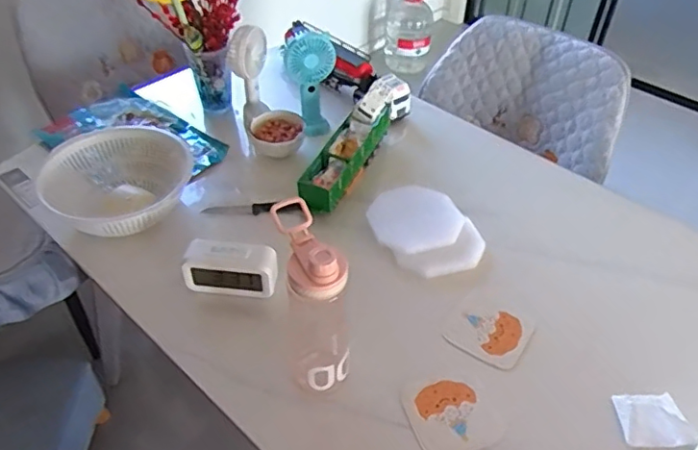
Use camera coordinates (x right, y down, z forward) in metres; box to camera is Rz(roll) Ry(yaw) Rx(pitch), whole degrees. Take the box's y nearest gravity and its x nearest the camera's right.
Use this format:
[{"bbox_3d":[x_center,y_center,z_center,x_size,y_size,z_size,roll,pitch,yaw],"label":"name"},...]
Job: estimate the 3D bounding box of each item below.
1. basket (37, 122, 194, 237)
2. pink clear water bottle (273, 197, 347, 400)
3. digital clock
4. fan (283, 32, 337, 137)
[{"bbox_3d":[-0.393,-0.061,1.018,0.254,0.111,0.249,1,44,-1],"label":"basket"},{"bbox_3d":[-0.042,0.106,0.708,0.061,0.240,0.098,-15,46,-17],"label":"pink clear water bottle"},{"bbox_3d":[-0.178,0.069,0.875,0.140,0.079,0.056,5,44,3],"label":"digital clock"},{"bbox_3d":[-0.078,-0.278,1.152,0.102,0.194,0.064,-2,44,-4],"label":"fan"}]

